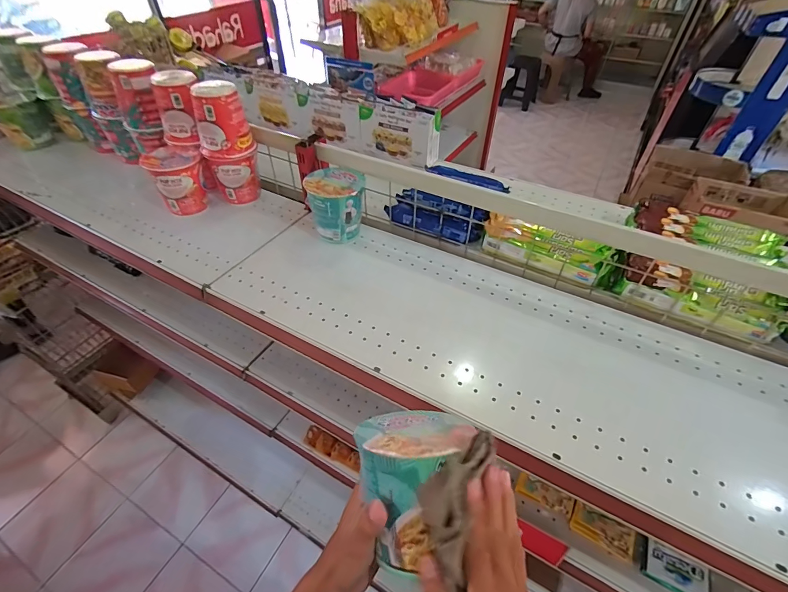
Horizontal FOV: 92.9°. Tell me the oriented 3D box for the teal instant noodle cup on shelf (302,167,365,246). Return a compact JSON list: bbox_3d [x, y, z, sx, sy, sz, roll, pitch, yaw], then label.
[{"bbox_3d":[-0.106,-0.170,0.704,0.105,0.105,0.110,0,46,-1],"label":"teal instant noodle cup on shelf"}]

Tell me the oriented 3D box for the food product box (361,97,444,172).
[{"bbox_3d":[0.016,-0.399,0.908,0.185,0.118,0.086,22,50,19],"label":"food product box"}]

